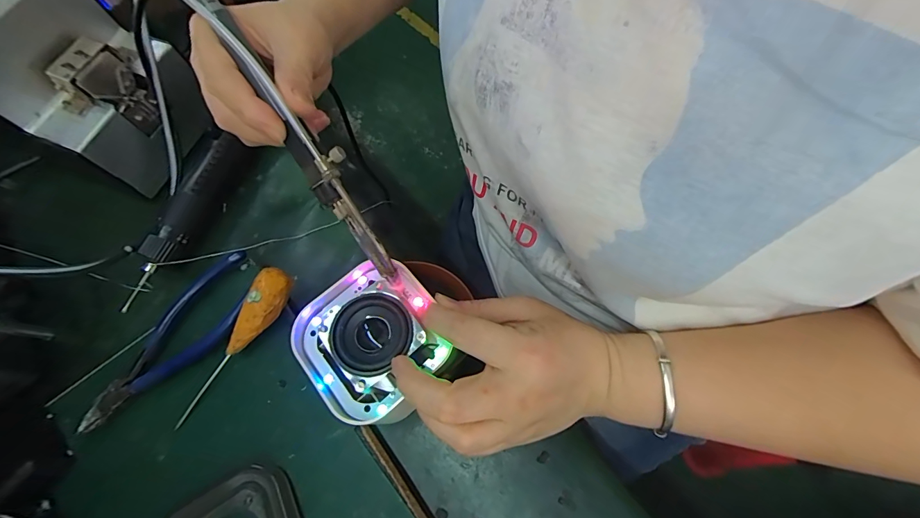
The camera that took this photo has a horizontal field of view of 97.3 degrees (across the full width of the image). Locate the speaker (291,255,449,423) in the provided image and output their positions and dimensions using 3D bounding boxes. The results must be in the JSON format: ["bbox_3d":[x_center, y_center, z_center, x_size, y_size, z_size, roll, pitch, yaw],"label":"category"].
[{"bbox_3d":[-0.056,0.049,0.256,0.087,0.029,0.092,-36,67,-16],"label":"speaker"}]

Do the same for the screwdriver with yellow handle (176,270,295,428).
[{"bbox_3d":[-0.161,0.061,0.290,0.022,0.017,0.121,30,86,16],"label":"screwdriver with yellow handle"}]

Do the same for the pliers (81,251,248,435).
[{"bbox_3d":[-0.209,0.063,0.297,0.051,0.023,0.154,33,76,19],"label":"pliers"}]

